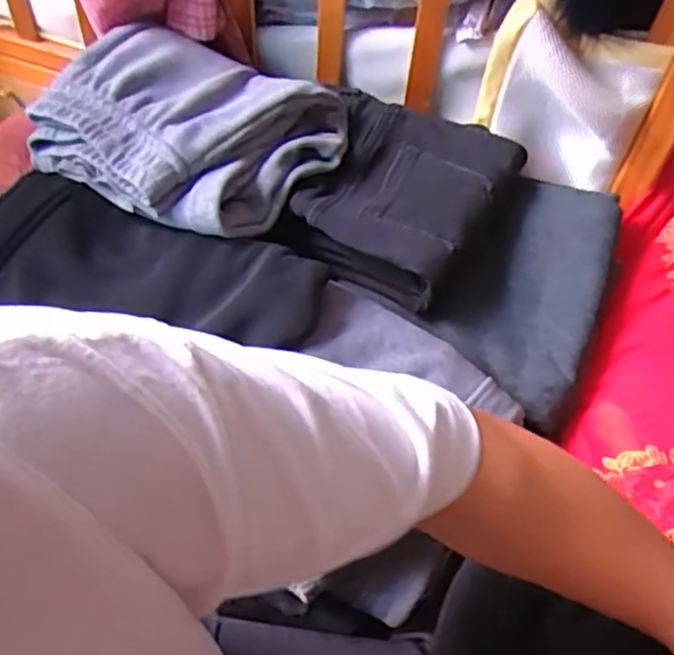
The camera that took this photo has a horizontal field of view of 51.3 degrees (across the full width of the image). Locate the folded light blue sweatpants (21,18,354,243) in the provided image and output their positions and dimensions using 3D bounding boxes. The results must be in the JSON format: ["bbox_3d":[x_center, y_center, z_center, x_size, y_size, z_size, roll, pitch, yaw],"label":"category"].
[{"bbox_3d":[-0.143,-0.198,0.700,0.278,0.061,0.219,22,55,12],"label":"folded light blue sweatpants"}]

